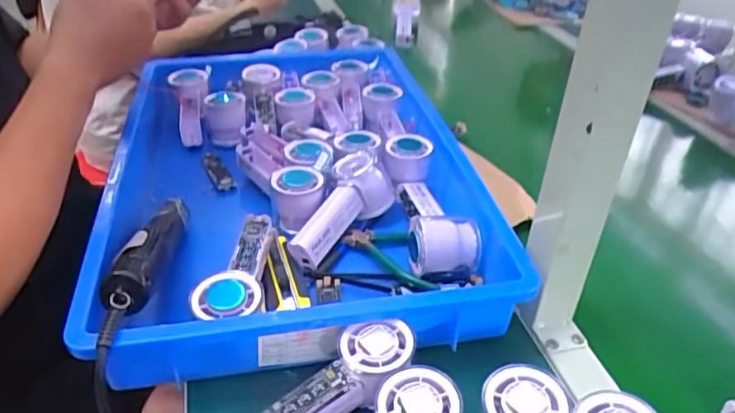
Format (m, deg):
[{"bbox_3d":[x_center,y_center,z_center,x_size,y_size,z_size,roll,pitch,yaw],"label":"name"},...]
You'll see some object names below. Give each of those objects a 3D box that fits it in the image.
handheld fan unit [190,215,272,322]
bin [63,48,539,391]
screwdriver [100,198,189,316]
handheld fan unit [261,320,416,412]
[{"bbox_3d":[-0.114,0.056,0.508,0.052,0.041,0.150,2,34,-2],"label":"handheld fan unit"},{"bbox_3d":[-0.079,-0.039,0.657,0.357,0.084,0.584,-3,35,-9],"label":"bin"},{"bbox_3d":[-0.193,0.032,0.514,0.038,0.052,0.209,-1,18,-6],"label":"screwdriver"},{"bbox_3d":[-0.027,0.136,0.417,0.142,0.034,0.045,-32,46,-21],"label":"handheld fan unit"}]

